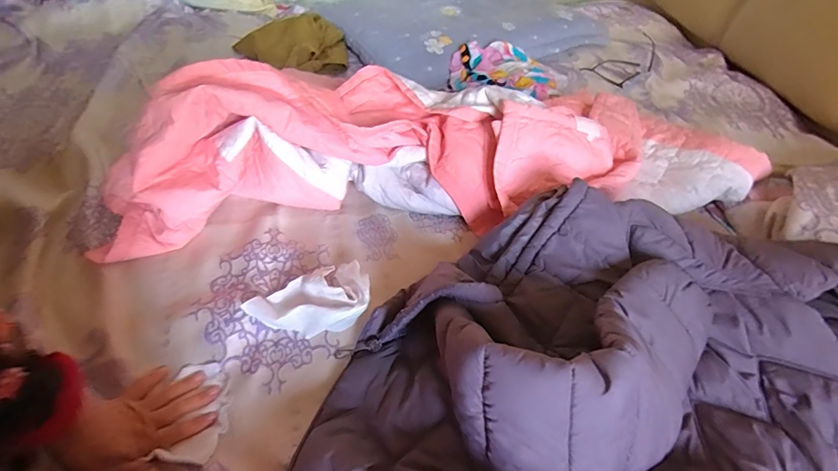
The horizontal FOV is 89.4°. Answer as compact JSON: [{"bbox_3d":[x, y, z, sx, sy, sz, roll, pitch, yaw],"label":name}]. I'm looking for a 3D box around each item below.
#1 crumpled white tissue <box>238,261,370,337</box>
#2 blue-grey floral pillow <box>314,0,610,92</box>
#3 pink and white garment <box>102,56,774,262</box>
[{"bbox_3d":[-0.139,0.085,0.547,0.149,0.062,0.106,-23,54,-25],"label":"crumpled white tissue"},{"bbox_3d":[0.131,-0.583,1.157,0.698,0.072,0.440,-24,55,-26],"label":"blue-grey floral pillow"},{"bbox_3d":[0.059,-0.145,0.701,1.051,0.180,0.251,-6,49,-11],"label":"pink and white garment"}]

